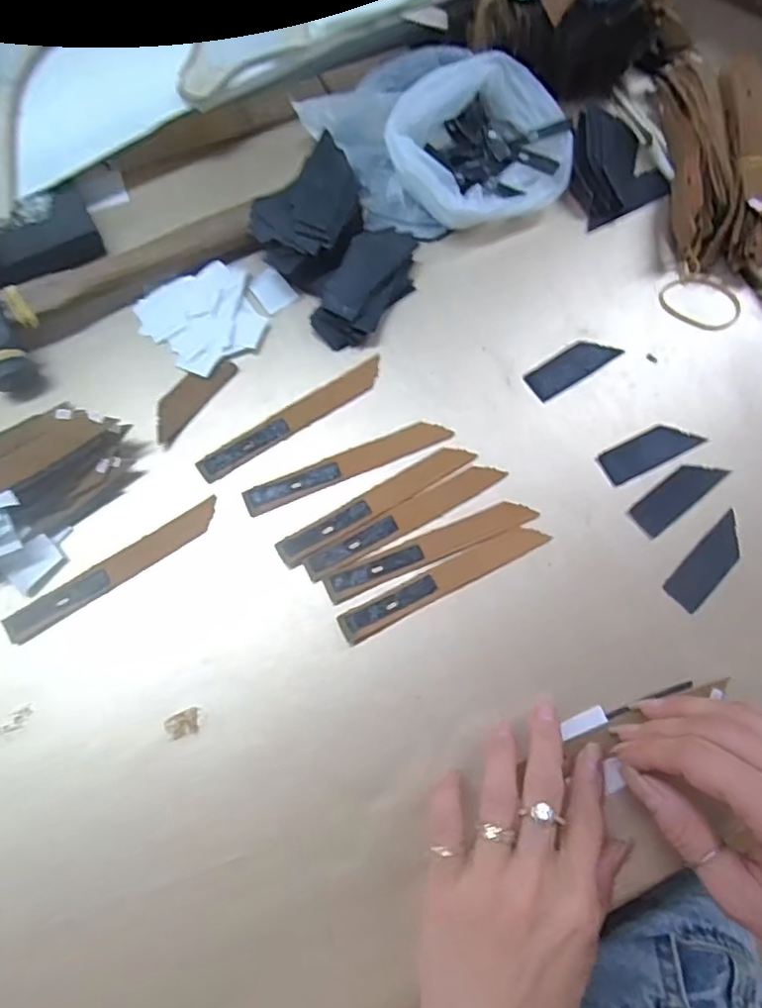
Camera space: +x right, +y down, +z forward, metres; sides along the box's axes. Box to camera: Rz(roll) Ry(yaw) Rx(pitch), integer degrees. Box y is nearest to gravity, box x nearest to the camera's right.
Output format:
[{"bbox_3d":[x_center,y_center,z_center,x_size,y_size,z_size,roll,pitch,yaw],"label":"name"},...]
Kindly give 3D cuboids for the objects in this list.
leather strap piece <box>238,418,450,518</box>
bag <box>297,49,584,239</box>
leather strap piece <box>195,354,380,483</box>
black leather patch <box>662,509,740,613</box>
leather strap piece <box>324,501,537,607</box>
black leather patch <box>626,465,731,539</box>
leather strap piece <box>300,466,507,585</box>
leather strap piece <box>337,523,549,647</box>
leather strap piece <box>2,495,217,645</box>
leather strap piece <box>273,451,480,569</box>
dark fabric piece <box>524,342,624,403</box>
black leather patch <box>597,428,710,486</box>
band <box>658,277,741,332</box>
[{"bbox_3d":[-0.019,-0.023,0.370,0.124,0.004,0.016,-23,74,-9],"label":"leather strap piece"},{"bbox_3d":[0.042,-0.245,0.420,0.139,0.046,0.142,-34,76,-12],"label":"bag"},{"bbox_3d":[-0.052,-0.051,0.376,0.123,0.004,0.015,-33,76,-11],"label":"leather strap piece"},{"bbox_3d":[0.190,0.033,0.364,0.063,0.004,0.022,-43,78,-14],"label":"black leather patch"},{"bbox_3d":[0.028,0.024,0.354,0.123,0.004,0.018,-22,74,-8],"label":"leather strap piece"},{"bbox_3d":[0.177,-0.006,0.376,0.063,0.004,0.022,-36,77,-12],"label":"black leather patch"},{"bbox_3d":[0.014,0.008,0.359,0.124,0.004,0.016,-29,75,-11],"label":"leather strap piece"},{"bbox_3d":[0.035,0.042,0.349,0.124,0.004,0.017,-26,75,-10],"label":"leather strap piece"},{"bbox_3d":[-0.144,0.035,0.345,0.123,0.004,0.017,-33,76,-11],"label":"leather strap piece"},{"bbox_3d":[-0.002,-0.001,0.362,0.123,0.004,0.016,-30,76,-11],"label":"leather strap piece"},{"bbox_3d":[0.122,-0.088,0.401,0.063,0.004,0.021,-33,76,-11],"label":"dark fabric piece"},{"bbox_3d":[0.164,-0.033,0.384,0.064,0.004,0.022,-25,75,-9],"label":"black leather patch"},{"bbox_3d":[0.213,-0.134,0.418,0.048,0.005,0.048,1,72,-2],"label":"band"}]

